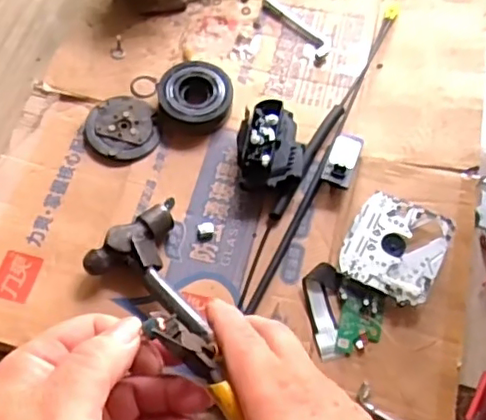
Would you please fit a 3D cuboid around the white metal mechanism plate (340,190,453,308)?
[{"bbox_3d":[0.189,0.046,0.760,0.115,0.028,0.124,28,65,15],"label":"white metal mechanism plate"}]

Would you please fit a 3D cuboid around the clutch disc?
[{"bbox_3d":[-0.169,-0.113,0.846,0.096,0.015,0.097,0,61,1],"label":"clutch disc"}]

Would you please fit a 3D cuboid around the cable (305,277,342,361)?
[{"bbox_3d":[0.095,0.129,0.736,0.024,0.010,0.098,-11,62,-5],"label":"cable"}]

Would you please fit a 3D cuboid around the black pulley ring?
[{"bbox_3d":[-0.067,-0.159,0.861,0.105,0.039,0.107,0,61,1],"label":"black pulley ring"}]

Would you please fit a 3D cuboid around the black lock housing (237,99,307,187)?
[{"bbox_3d":[0.036,-0.080,0.804,0.082,0.063,0.106,-7,61,-3],"label":"black lock housing"}]

